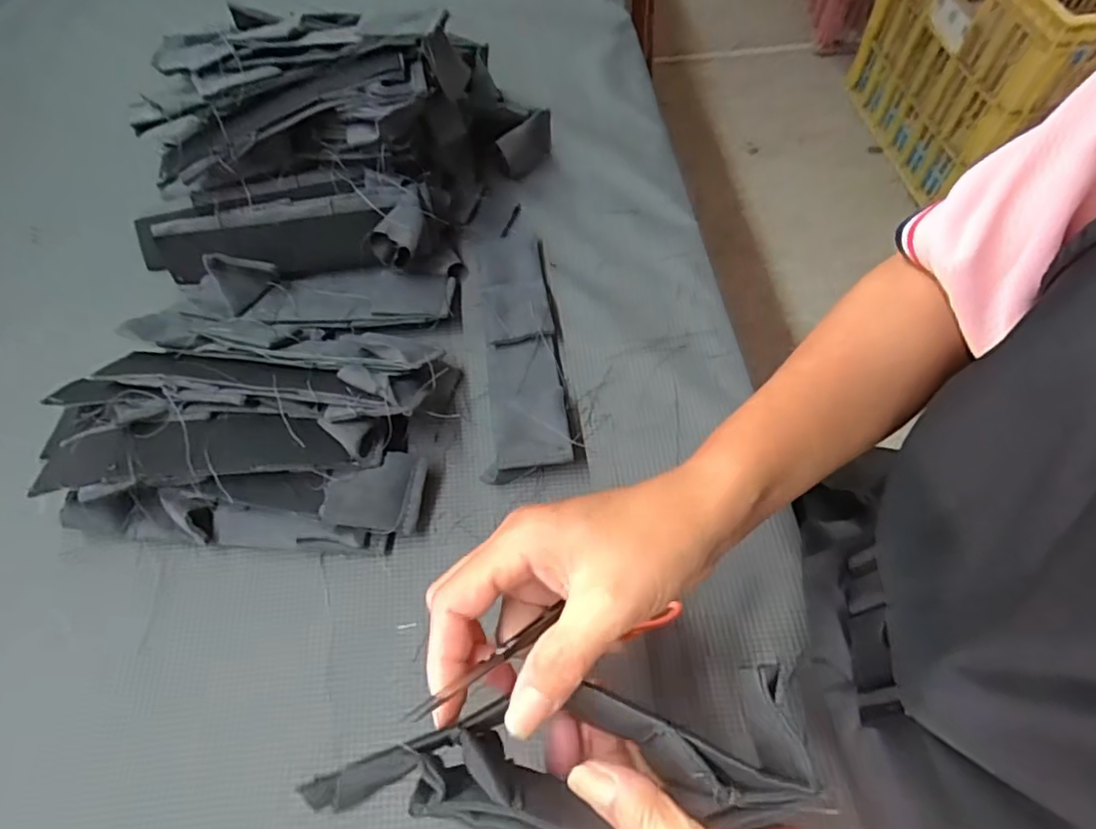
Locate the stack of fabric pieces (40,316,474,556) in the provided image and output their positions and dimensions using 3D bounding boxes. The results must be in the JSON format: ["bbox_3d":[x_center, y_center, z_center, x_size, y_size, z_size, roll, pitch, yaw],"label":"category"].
[{"bbox_3d":[-0.184,0.000,0.384,0.231,0.048,0.151,6,60,5],"label":"stack of fabric pieces"}]

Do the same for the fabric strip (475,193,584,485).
[{"bbox_3d":[-0.018,-0.066,0.445,0.057,0.020,0.243,-5,55,0],"label":"fabric strip"}]

